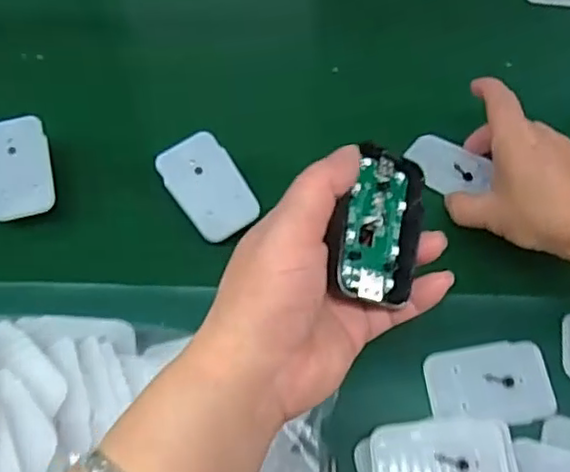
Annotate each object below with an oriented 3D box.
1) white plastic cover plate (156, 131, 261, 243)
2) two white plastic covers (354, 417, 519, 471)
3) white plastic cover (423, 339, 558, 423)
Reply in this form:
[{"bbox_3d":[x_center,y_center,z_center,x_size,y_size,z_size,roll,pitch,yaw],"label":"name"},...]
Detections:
[{"bbox_3d":[-0.051,-0.033,0.429,0.046,0.004,0.070,-31,84,-17],"label":"white plastic cover plate"},{"bbox_3d":[0.082,0.123,0.341,0.082,0.010,0.047,-6,67,-3],"label":"two white plastic covers"},{"bbox_3d":[0.119,0.086,0.377,0.070,0.004,0.045,-3,67,-2],"label":"white plastic cover"}]

